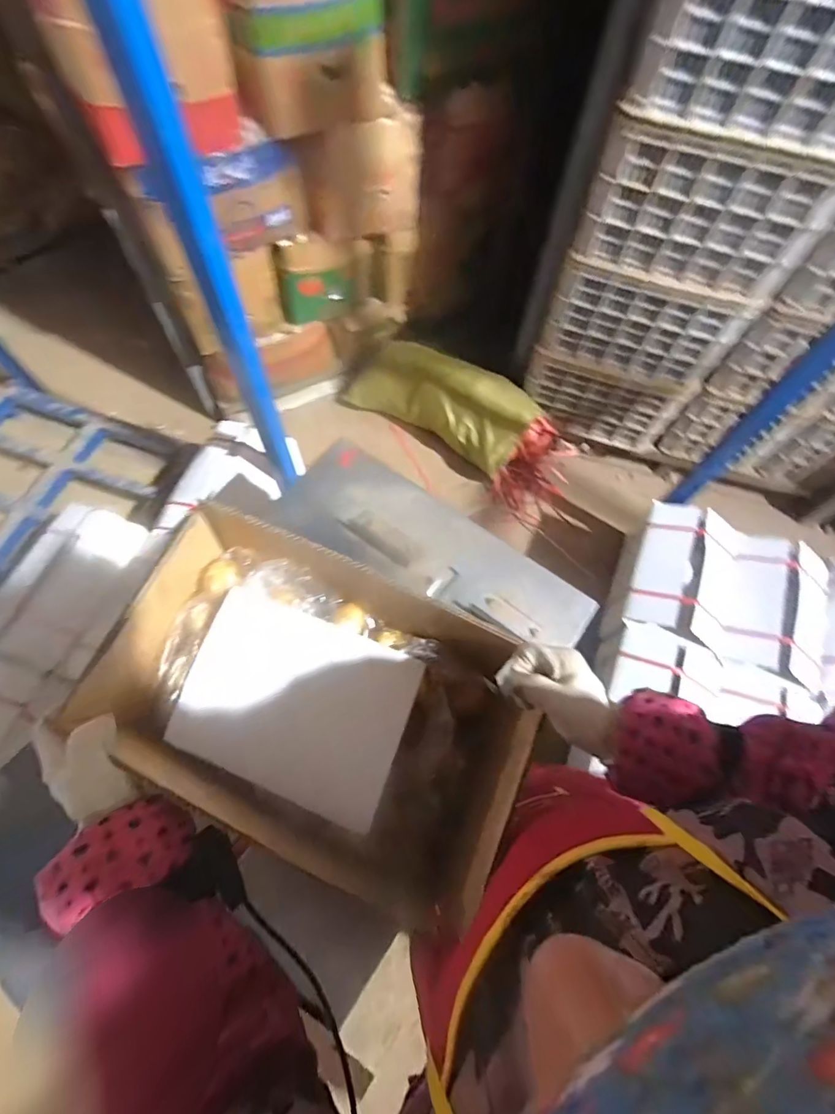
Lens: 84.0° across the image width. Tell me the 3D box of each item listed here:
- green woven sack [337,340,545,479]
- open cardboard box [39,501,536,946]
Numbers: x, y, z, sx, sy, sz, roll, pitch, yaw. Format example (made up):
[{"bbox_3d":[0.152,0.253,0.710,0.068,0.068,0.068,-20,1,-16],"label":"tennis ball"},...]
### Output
[{"bbox_3d":[0.078,-0.588,1.733,0.724,0.230,0.253,31,68,10],"label":"green woven sack"},{"bbox_3d":[-0.120,0.147,0.499,0.484,0.127,0.286,24,67,8],"label":"open cardboard box"}]

